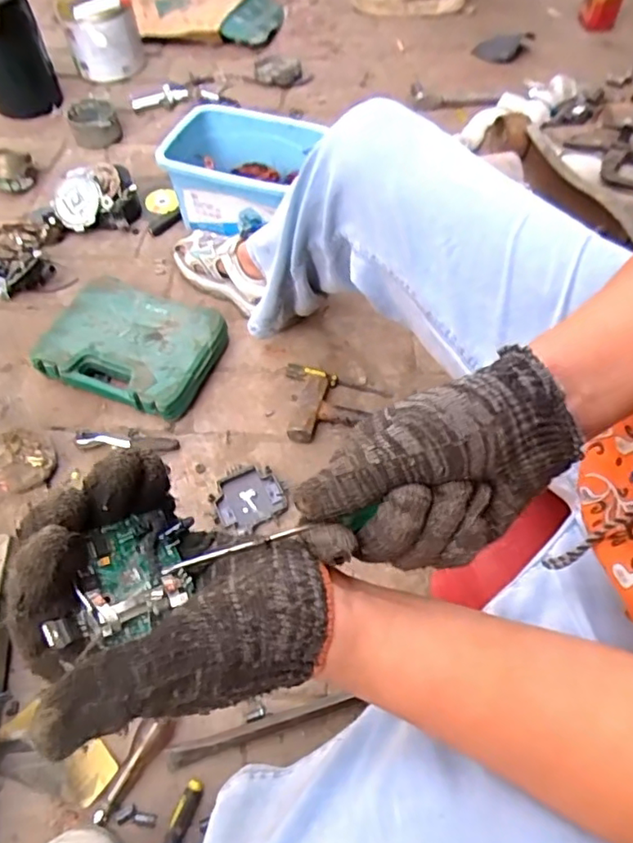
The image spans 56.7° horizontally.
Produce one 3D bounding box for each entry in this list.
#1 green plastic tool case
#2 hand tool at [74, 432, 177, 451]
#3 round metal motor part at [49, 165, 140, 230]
[{"bbox_3d":[-0.283,-0.115,0.918,0.245,0.066,0.190,20,58,13],"label":"green plastic tool case"},{"bbox_3d":[-0.275,0.031,0.850,0.146,0.017,0.022,2,56,1],"label":"hand tool"},{"bbox_3d":[-0.421,-0.428,1.119,0.153,0.073,0.105,-7,56,-5],"label":"round metal motor part"}]

